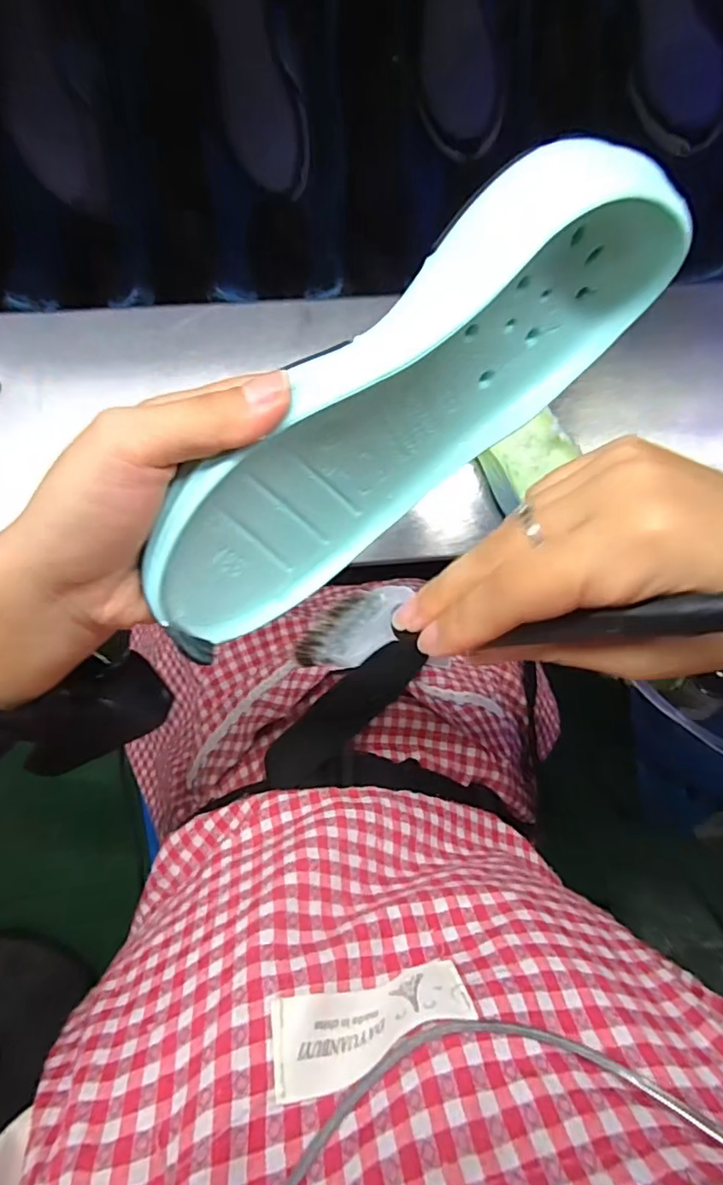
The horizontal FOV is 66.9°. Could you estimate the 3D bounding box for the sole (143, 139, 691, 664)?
[{"bbox_3d":[0.015,-0.059,0.210,0.216,0.092,0.033,-39,57,4],"label":"sole"}]

